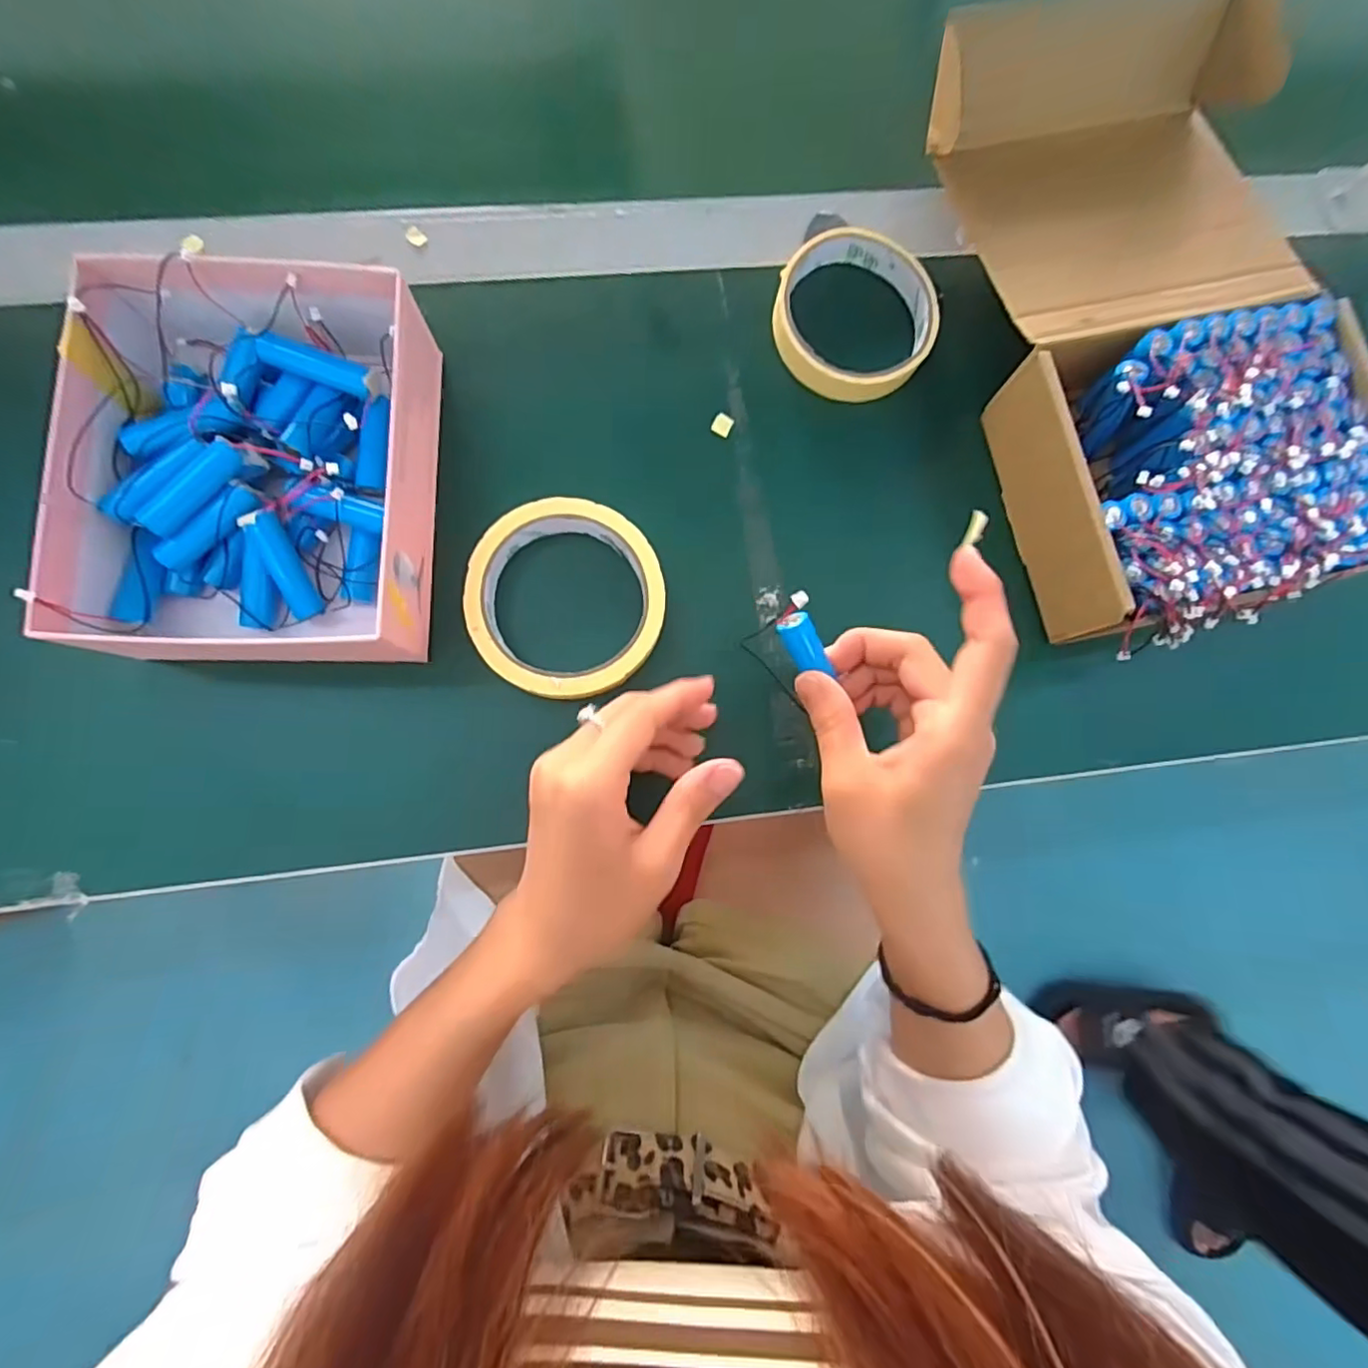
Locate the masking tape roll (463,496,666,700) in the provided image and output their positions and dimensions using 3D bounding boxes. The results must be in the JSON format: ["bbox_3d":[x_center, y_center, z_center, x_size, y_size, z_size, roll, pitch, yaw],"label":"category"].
[{"bbox_3d":[-0.056,-0.041,0.300,0.091,0.019,0.095,1,82,-4],"label":"masking tape roll"}]

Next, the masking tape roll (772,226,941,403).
[{"bbox_3d":[0.089,-0.194,0.330,0.086,0.021,0.084,1,82,-4],"label":"masking tape roll"}]

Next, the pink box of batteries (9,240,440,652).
[{"bbox_3d":[-0.190,-0.097,0.279,0.138,0.060,0.166,3,82,-4],"label":"pink box of batteries"}]

